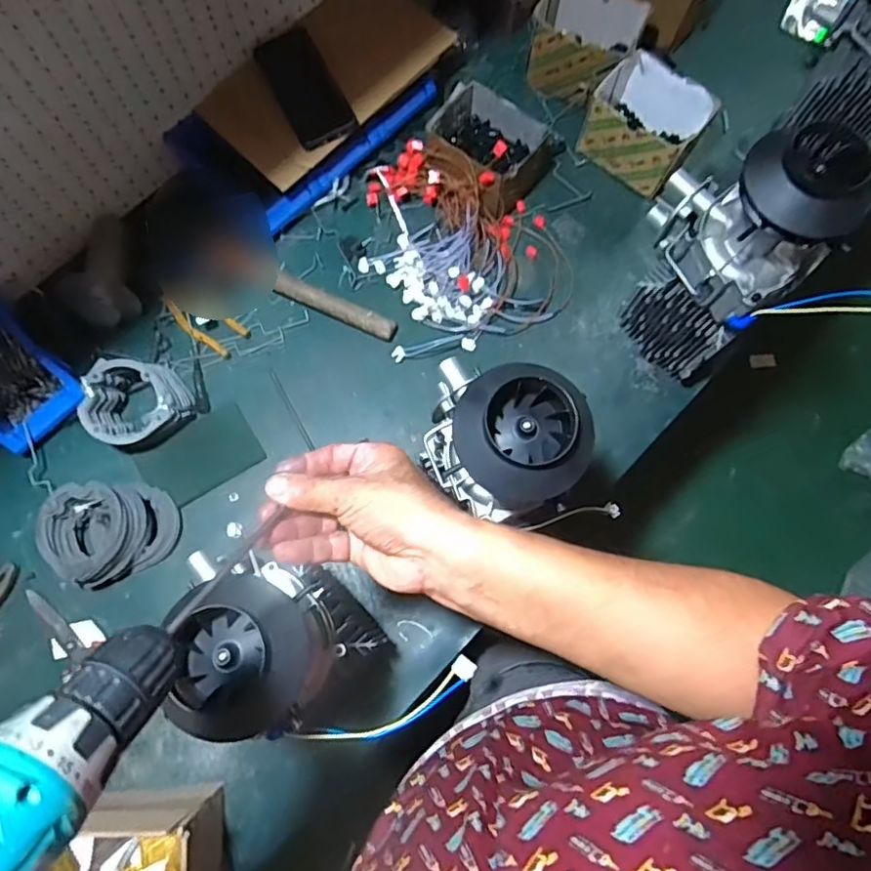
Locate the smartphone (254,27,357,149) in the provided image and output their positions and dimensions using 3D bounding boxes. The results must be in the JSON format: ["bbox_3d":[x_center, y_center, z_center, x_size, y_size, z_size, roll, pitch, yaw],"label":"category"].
[{"bbox_3d":[-0.169,-0.454,0.751,0.081,0.012,0.164,-26,75,-8],"label":"smartphone"}]

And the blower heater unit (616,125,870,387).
[{"bbox_3d":[0.287,-0.180,0.619,0.152,0.319,0.088,36,76,9],"label":"blower heater unit"}]

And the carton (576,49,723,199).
[{"bbox_3d":[0.288,-0.429,0.814,0.147,0.108,0.110,38,76,10],"label":"carton"}]

